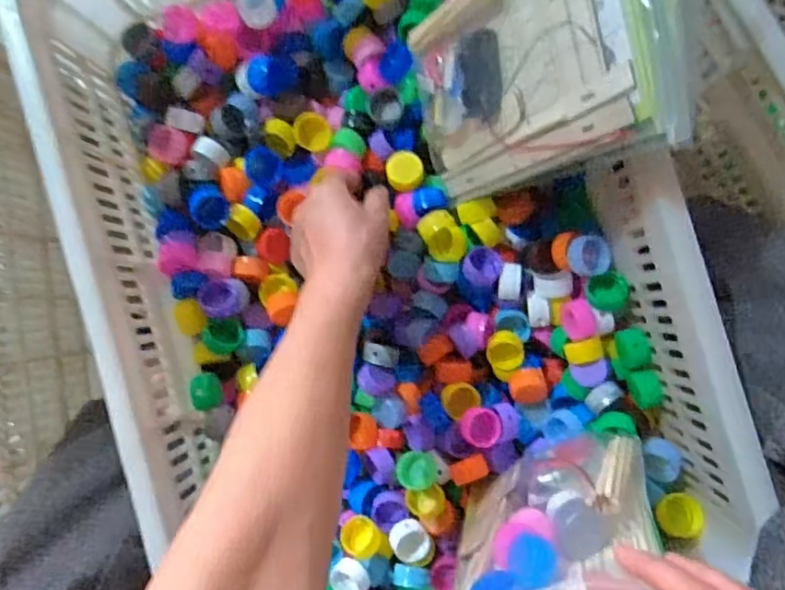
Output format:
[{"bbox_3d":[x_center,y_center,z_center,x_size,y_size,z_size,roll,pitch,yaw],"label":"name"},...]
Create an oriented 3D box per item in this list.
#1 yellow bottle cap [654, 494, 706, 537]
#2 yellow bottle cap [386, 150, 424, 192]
[{"bbox_3d":[0.231,0.177,0.479,0.035,0.020,0.032,0,90,5],"label":"yellow bottle cap"},{"bbox_3d":[0.012,-0.112,0.543,0.033,0.022,0.035,0,90,5],"label":"yellow bottle cap"}]

